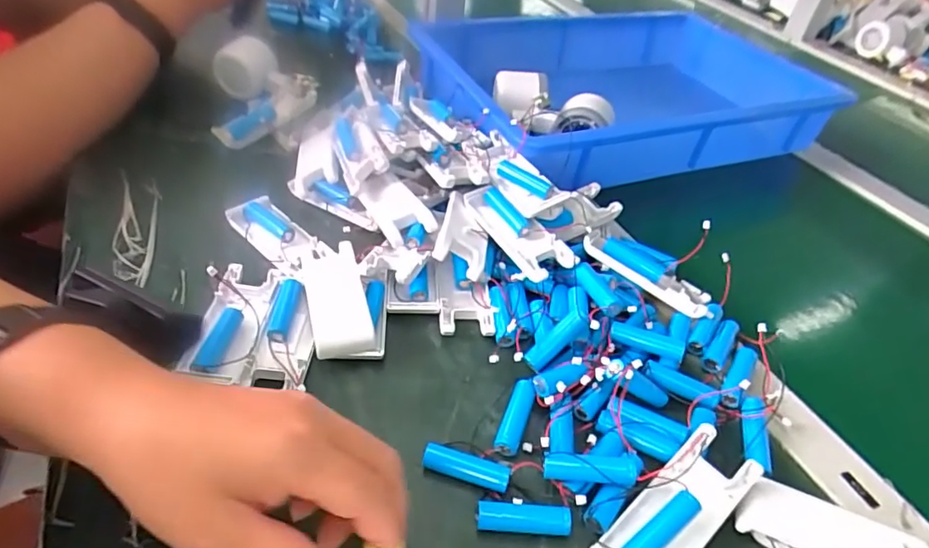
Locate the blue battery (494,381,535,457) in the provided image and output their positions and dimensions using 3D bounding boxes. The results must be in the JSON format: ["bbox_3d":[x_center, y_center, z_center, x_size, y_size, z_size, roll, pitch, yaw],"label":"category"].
[{"bbox_3d":[0.032,0.089,0.341,0.015,0.013,0.049,17,44,11],"label":"blue battery"}]

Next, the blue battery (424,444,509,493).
[{"bbox_3d":[0.001,0.111,0.314,0.049,0.013,0.012,16,44,10],"label":"blue battery"}]

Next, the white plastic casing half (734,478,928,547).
[{"bbox_3d":[0.202,0.144,0.298,0.101,0.012,0.035,20,44,14],"label":"white plastic casing half"}]

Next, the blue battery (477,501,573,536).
[{"bbox_3d":[0.032,0.134,0.297,0.050,0.011,0.014,5,43,-2],"label":"blue battery"}]

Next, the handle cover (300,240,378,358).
[{"bbox_3d":[-0.093,0.019,0.394,0.039,0.025,0.097,-9,45,-17],"label":"handle cover"}]

